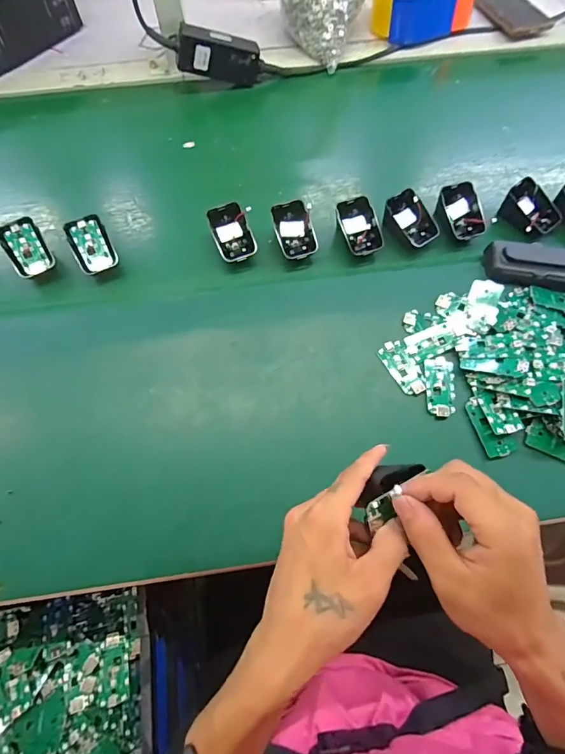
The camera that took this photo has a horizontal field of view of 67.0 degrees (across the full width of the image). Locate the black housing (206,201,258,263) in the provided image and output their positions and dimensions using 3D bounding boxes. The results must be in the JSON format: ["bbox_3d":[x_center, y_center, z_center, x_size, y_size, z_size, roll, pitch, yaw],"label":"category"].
[{"bbox_3d":[-0.061,-0.172,0.512,0.044,0.018,0.069,-21,96,-6],"label":"black housing"}]

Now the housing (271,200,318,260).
[{"bbox_3d":[0.015,-0.176,0.513,0.042,0.013,0.067,-16,94,1],"label":"housing"}]

